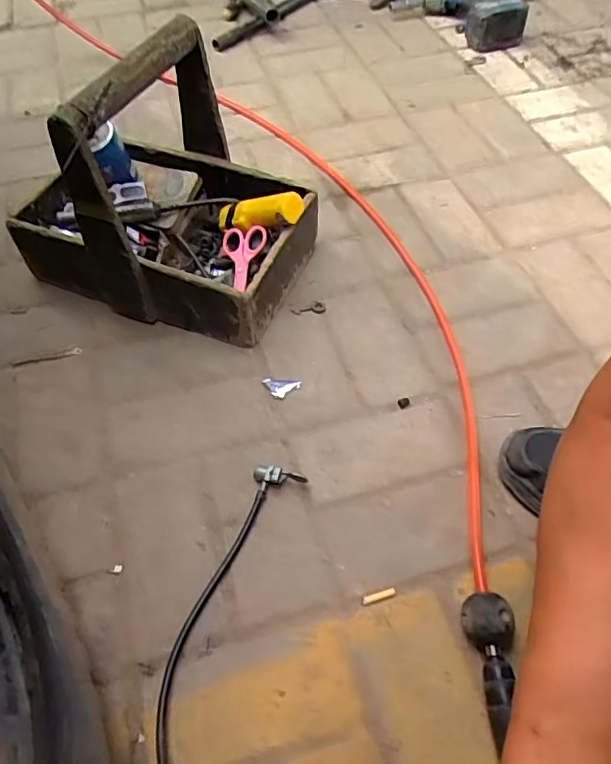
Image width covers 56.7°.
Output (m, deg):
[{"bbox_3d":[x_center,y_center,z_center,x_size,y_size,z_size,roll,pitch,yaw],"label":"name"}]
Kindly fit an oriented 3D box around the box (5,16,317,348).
[{"bbox_3d":[-0.182,-0.260,0.725,0.343,0.284,0.250,20,57,14],"label":"box"}]

